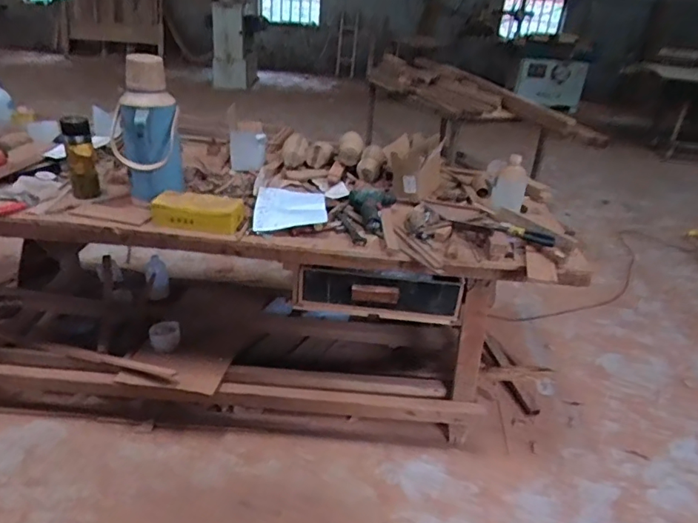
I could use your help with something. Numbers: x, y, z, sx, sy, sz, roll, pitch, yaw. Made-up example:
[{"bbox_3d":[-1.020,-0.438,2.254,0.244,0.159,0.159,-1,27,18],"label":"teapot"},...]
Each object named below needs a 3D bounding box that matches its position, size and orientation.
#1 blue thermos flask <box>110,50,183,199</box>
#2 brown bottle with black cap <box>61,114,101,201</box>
[{"bbox_3d":[-0.598,-0.390,1.495,0.182,0.385,0.142,-8,31,-22],"label":"blue thermos flask"},{"bbox_3d":[-0.807,-0.307,1.533,0.075,0.221,0.078,-11,33,-27],"label":"brown bottle with black cap"}]

